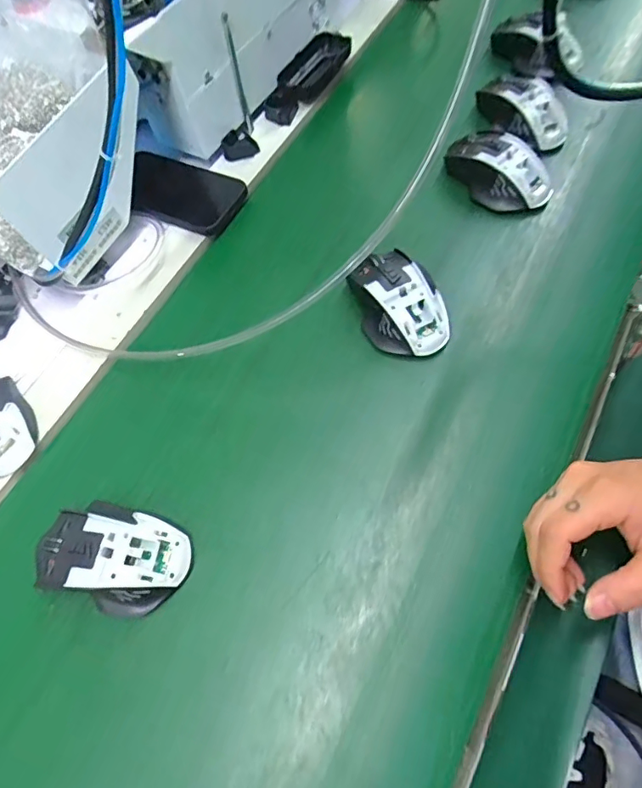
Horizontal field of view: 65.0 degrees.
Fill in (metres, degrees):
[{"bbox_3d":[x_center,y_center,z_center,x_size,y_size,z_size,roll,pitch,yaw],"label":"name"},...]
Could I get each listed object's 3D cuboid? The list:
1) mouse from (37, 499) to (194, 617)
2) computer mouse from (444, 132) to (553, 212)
[{"bbox_3d":[-0.159,0.123,0.381,0.115,0.037,0.073,13,65,12],"label":"mouse"},{"bbox_3d":[0.188,-0.236,0.530,0.114,0.037,0.080,29,69,18],"label":"computer mouse"}]

